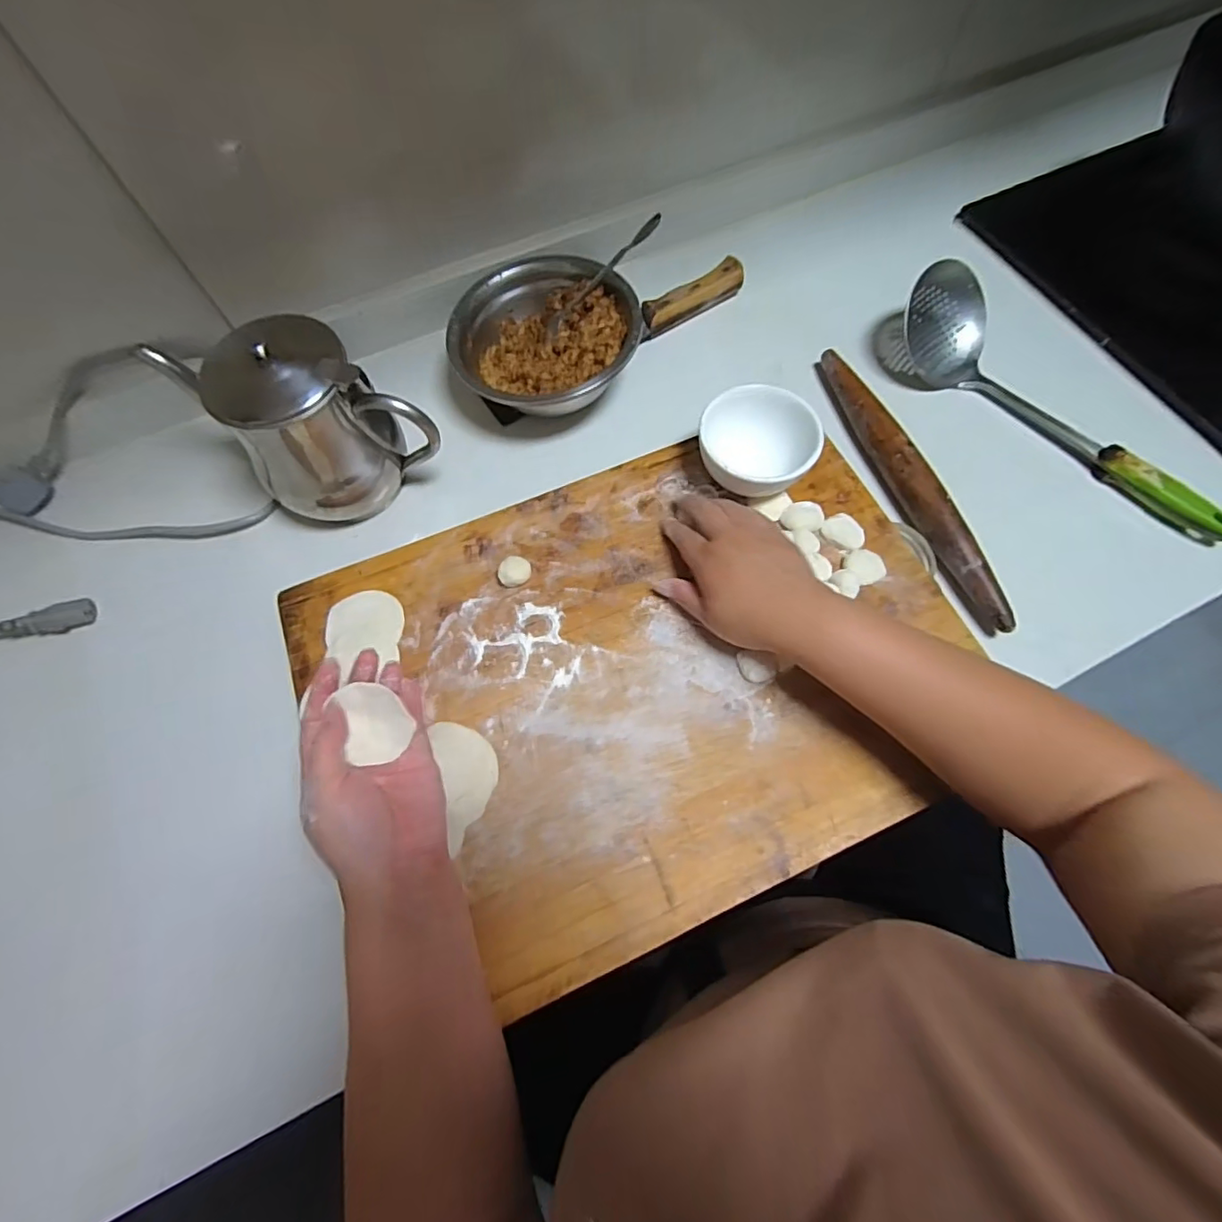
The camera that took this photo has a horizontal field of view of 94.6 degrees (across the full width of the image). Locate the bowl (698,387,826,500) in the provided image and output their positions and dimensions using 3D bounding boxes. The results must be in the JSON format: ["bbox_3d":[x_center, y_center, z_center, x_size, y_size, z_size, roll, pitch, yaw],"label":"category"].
[{"bbox_3d":[0.121,-0.132,0.474,0.097,0.057,0.093,10,69,5],"label":"bowl"}]

